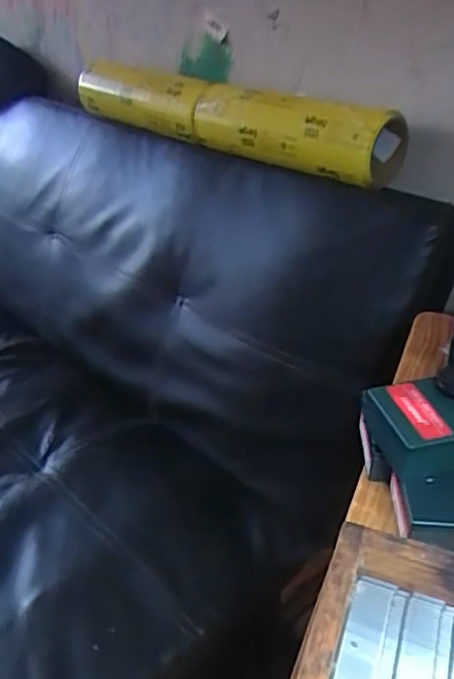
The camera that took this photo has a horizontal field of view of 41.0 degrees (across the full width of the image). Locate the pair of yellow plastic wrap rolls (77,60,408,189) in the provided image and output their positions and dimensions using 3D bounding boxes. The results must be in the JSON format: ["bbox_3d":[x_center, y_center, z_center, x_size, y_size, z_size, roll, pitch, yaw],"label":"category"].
[{"bbox_3d":[-0.043,-0.351,0.935,0.683,0.104,0.082,29,43,36],"label":"pair of yellow plastic wrap rolls"}]

